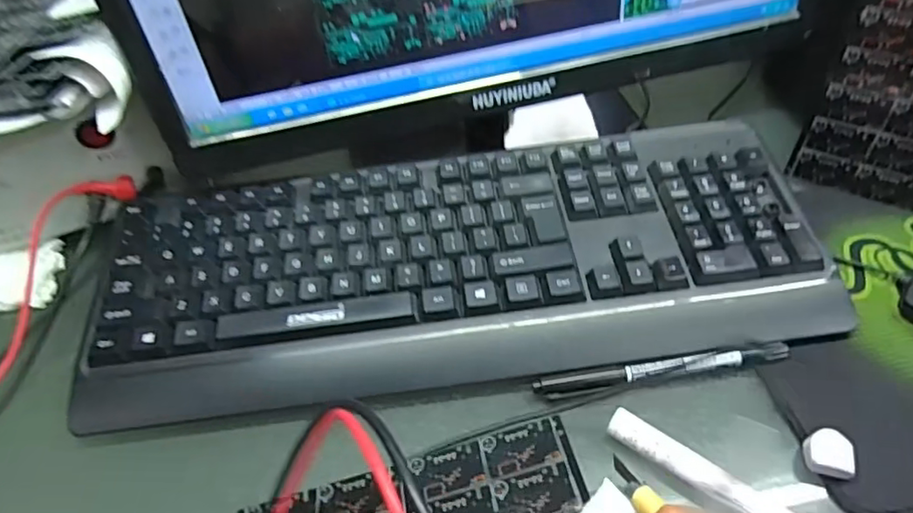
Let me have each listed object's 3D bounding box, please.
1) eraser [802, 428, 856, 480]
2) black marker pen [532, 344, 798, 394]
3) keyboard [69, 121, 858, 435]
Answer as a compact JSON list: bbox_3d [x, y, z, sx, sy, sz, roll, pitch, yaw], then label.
[{"bbox_3d":[0.181,0.096,0.289,0.023,0.011,0.020,10,50,14],"label":"eraser"},{"bbox_3d":[0.114,0.063,0.327,0.140,0.008,0.010,-8,49,-2],"label":"black marker pen"},{"bbox_3d":[-0.003,0.005,0.368,0.435,0.040,0.160,-8,48,-2],"label":"keyboard"}]

